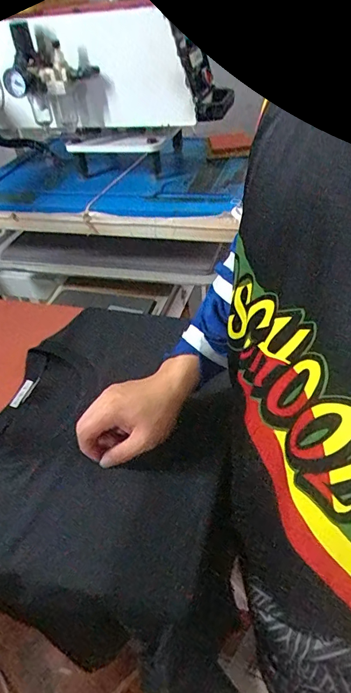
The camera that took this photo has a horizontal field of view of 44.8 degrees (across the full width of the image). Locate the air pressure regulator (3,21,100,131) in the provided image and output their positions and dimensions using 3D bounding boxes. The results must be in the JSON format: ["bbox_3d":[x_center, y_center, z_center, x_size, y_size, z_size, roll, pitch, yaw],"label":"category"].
[{"bbox_3d":[-0.203,-0.430,0.689,0.140,0.138,0.058,-21,43,-14],"label":"air pressure regulator"}]

